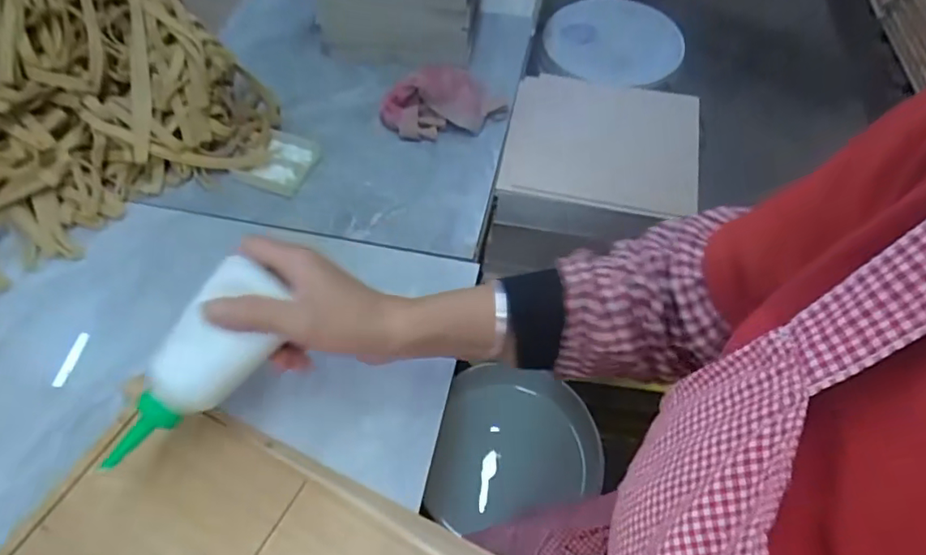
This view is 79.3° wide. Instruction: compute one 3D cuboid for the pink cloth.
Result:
[{"bbox_3d":[-0.021,-0.190,0.609,0.122,0.051,0.071,-24,61,-15],"label":"pink cloth"}]

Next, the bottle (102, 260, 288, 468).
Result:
[{"bbox_3d":[-0.171,0.058,0.356,0.053,0.040,0.146,31,86,21],"label":"bottle"}]

